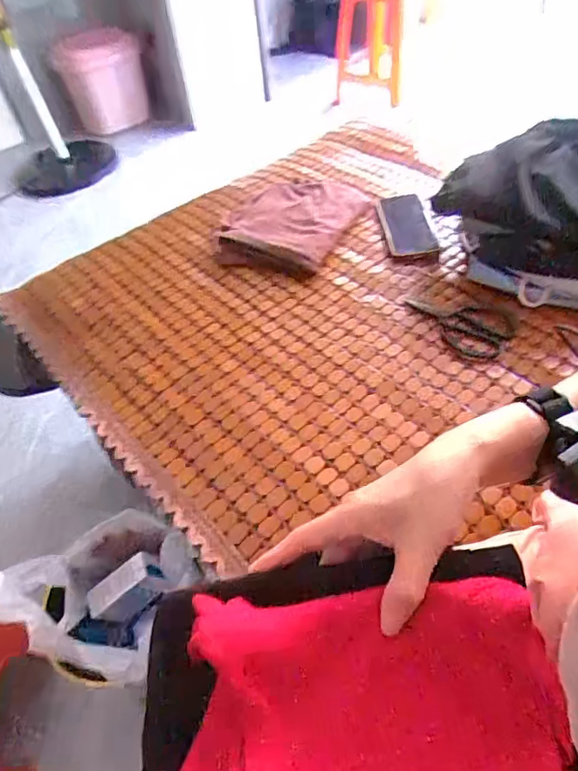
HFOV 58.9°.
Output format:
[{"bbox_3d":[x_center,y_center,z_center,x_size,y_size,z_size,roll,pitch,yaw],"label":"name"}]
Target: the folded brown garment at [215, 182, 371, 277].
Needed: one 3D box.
[{"bbox_3d":[-0.003,-0.280,0.868,0.207,0.034,0.261,22,55,22],"label":"folded brown garment"}]

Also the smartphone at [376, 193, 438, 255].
[{"bbox_3d":[0.194,-0.270,0.847,0.077,0.010,0.152,-2,57,-8],"label":"smartphone"}]

